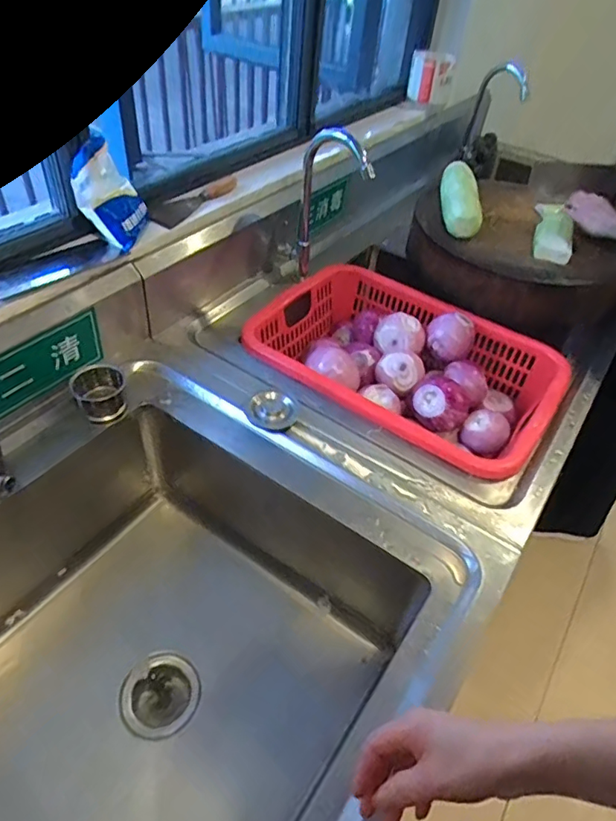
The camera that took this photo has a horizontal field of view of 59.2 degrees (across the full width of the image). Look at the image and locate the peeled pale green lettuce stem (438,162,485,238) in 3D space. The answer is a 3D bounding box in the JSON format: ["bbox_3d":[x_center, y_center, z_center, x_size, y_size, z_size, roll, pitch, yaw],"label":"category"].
[{"bbox_3d":[0.314,-0.435,1.119,0.074,0.068,0.270,8,45,1],"label":"peeled pale green lettuce stem"}]

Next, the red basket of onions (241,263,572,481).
[{"bbox_3d":[0.172,-0.070,1.004,0.519,0.142,0.358,29,49,21],"label":"red basket of onions"}]

